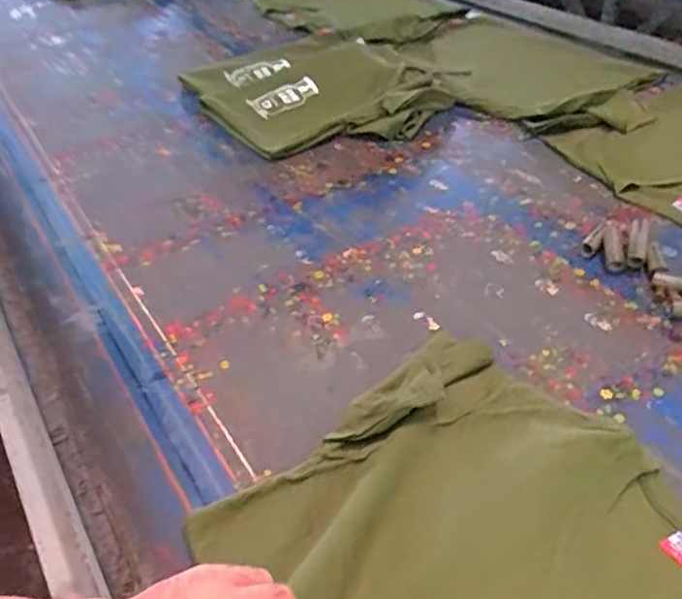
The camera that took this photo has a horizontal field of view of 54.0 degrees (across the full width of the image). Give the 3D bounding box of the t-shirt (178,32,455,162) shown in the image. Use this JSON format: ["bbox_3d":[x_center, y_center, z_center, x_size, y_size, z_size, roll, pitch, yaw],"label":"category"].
[{"bbox_3d":[-0.049,-0.389,1.233,0.387,0.054,0.466,-24,44,-20],"label":"t-shirt"}]

